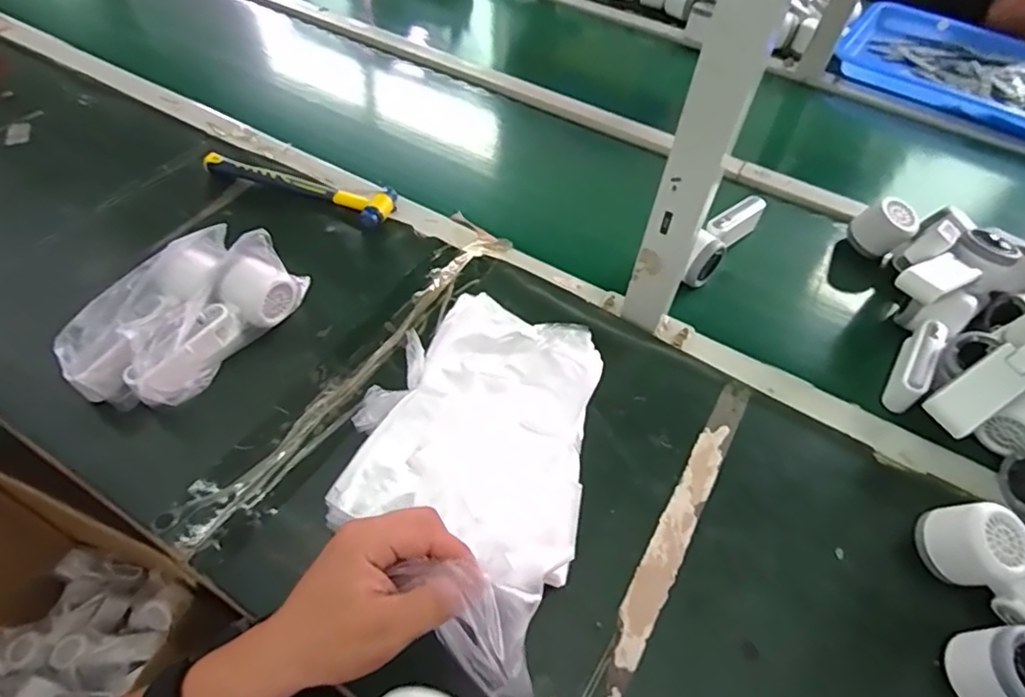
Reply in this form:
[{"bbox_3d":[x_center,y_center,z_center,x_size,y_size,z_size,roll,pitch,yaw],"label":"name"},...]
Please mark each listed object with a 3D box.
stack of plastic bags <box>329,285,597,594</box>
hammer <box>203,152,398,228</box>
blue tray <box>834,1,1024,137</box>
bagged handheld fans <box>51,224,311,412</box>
[{"bbox_3d":[-0.032,0.068,0.492,0.187,0.067,0.230,12,52,4],"label":"stack of plastic bags"},{"bbox_3d":[-0.256,-0.201,0.707,0.237,0.020,0.057,20,53,11],"label":"hammer"},{"bbox_3d":[0.808,-0.457,0.994,0.476,0.038,0.317,35,57,21],"label":"blue tray"},{"bbox_3d":[-0.298,-0.038,0.541,0.105,0.086,0.208,26,55,15],"label":"bagged handheld fans"}]

